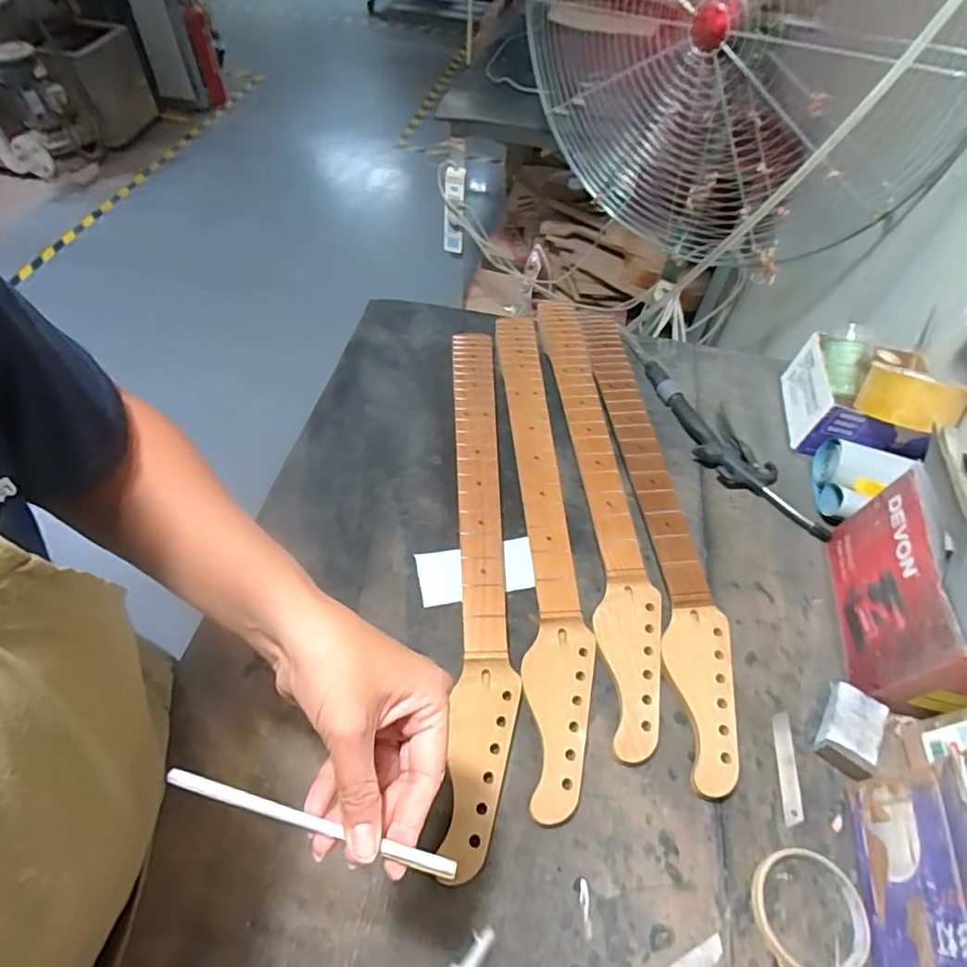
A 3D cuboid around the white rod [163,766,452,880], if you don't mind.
[{"bbox_3d":[-0.090,0.174,0.291,0.156,0.005,0.008,15,55,5],"label":"white rod"}]

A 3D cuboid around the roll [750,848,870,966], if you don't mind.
[{"bbox_3d":[0.264,0.346,0.456,0.084,0.019,0.083,1,54,-1],"label":"roll"}]

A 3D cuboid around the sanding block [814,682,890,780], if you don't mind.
[{"bbox_3d":[0.345,0.232,0.536,0.047,0.029,0.074,27,58,17],"label":"sanding block"}]

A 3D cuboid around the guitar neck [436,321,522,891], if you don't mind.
[{"bbox_3d":[-0.005,0.056,0.642,0.066,0.025,0.636,0,54,-1],"label":"guitar neck"}]

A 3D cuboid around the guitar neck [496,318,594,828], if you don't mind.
[{"bbox_3d":[0.067,0.023,0.667,0.067,0.023,0.642,-1,54,-2],"label":"guitar neck"}]

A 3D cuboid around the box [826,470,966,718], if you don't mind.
[{"bbox_3d":[0.454,0.109,0.544,0.146,0.151,0.202,13,55,8],"label":"box"}]

